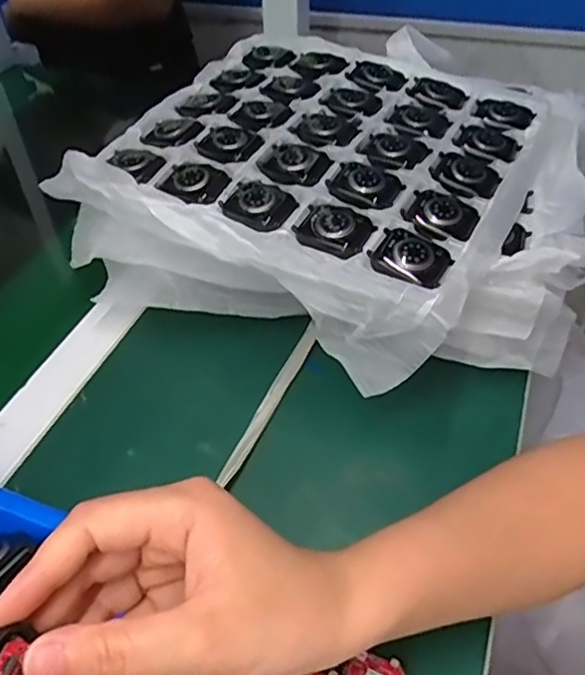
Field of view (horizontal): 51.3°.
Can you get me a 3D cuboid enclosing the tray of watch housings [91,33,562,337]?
[{"bbox_3d":[0.029,-0.144,0.450,0.280,0.032,0.236,22,51,22],"label":"tray of watch housings"}]

